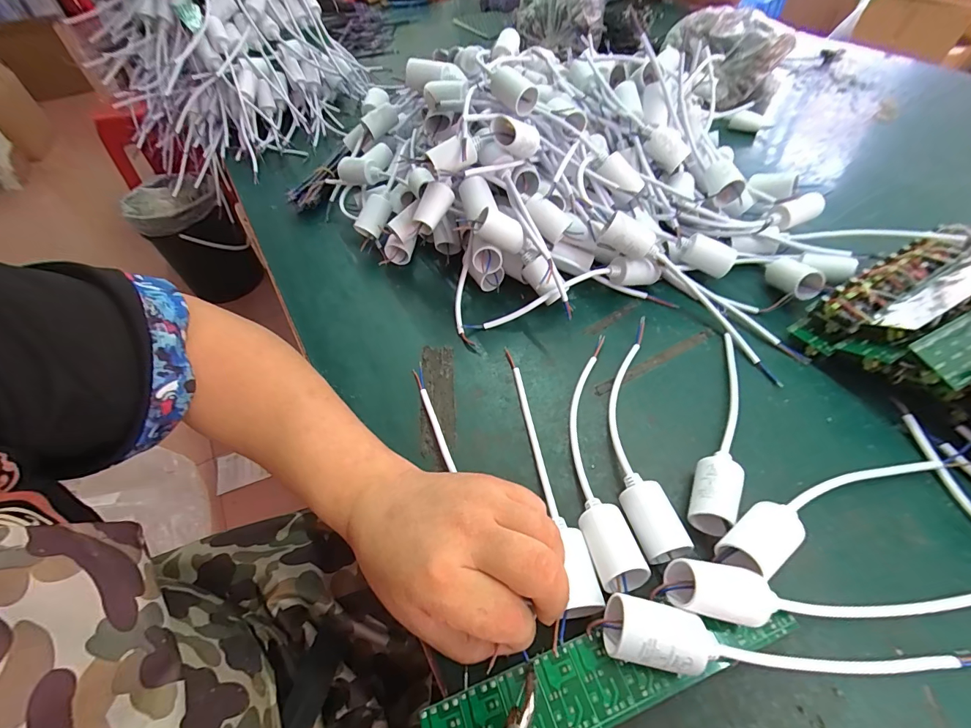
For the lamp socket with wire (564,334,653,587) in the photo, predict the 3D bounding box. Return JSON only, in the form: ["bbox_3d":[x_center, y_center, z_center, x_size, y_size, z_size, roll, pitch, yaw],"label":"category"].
[{"bbox_3d":[0.080,0.055,0.297,0.039,0.034,0.198,0,51,3],"label":"lamp socket with wire"}]

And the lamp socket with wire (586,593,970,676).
[{"bbox_3d":[0.163,0.147,0.209,0.204,0.045,0.029,2,51,5],"label":"lamp socket with wire"}]

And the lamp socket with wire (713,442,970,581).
[{"bbox_3d":[0.232,0.087,0.262,0.209,0.037,0.031,-18,52,-10],"label":"lamp socket with wire"}]

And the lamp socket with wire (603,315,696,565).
[{"bbox_3d":[0.114,0.042,0.309,0.036,0.030,0.202,3,52,6],"label":"lamp socket with wire"}]

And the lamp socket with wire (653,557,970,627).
[{"bbox_3d":[0.202,0.129,0.223,0.210,0.044,0.027,1,51,4],"label":"lamp socket with wire"}]

